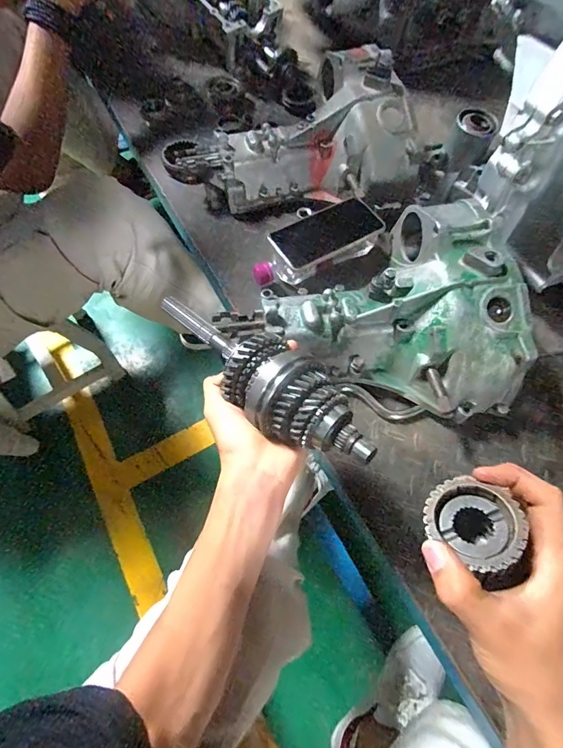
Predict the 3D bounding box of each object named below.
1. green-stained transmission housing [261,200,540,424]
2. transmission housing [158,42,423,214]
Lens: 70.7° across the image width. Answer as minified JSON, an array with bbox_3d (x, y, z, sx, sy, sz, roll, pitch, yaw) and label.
[{"bbox_3d":[0.163,-0.092,0.516,0.317,0.142,0.264,22,65,8],"label":"green-stained transmission housing"},{"bbox_3d":[0.014,-0.388,0.658,0.376,0.118,0.241,-11,64,6],"label":"transmission housing"}]

